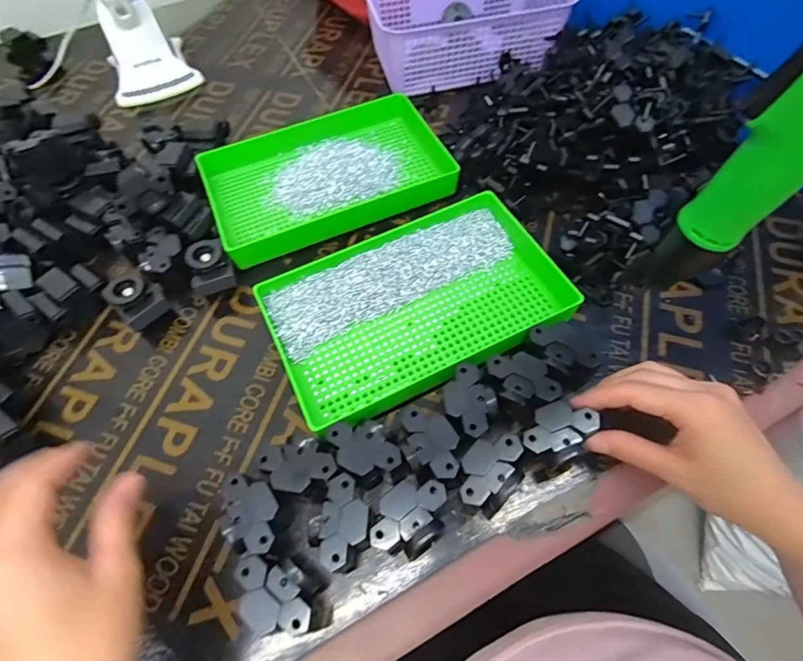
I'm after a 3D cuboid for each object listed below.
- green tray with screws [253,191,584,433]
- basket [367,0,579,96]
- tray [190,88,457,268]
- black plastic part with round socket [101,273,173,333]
[{"bbox_3d":[0.013,-0.026,0.400,0.252,0.035,0.156,-25,62,-12],"label":"green tray with screws"},{"bbox_3d":[0.080,-0.399,0.583,0.245,0.084,0.183,-6,60,-1],"label":"basket"},{"bbox_3d":[-0.082,-0.180,0.496,0.256,0.033,0.180,-20,61,-10],"label":"tray"},{"bbox_3d":[-0.239,-0.025,0.411,0.044,0.039,0.038,34,67,19],"label":"black plastic part with round socket"}]

